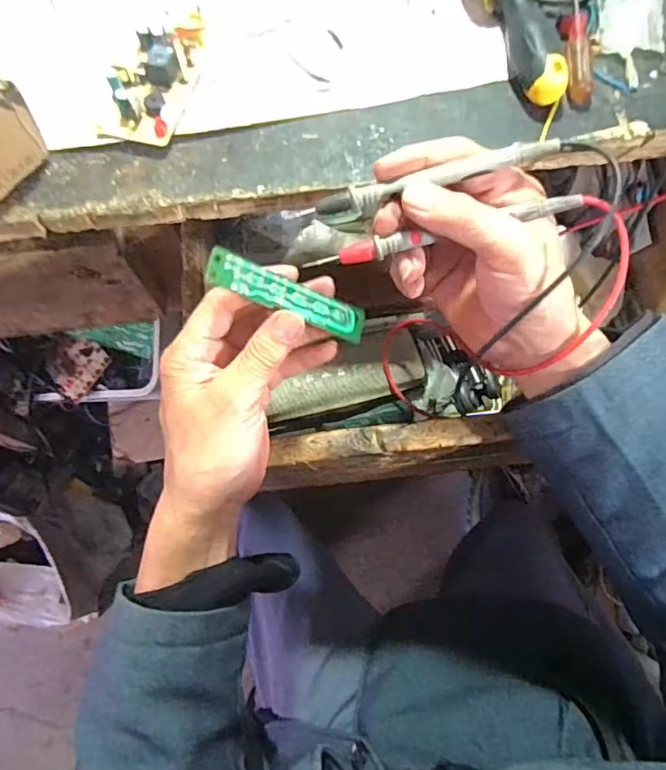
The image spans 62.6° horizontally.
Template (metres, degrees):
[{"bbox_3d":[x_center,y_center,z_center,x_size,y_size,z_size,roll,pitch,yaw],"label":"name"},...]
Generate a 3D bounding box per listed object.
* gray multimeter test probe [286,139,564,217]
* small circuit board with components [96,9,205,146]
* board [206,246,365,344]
[{"bbox_3d":[0.046,-0.107,0.285,0.142,0.008,0.014,-14,72,2],"label":"gray multimeter test probe"},{"bbox_3d":[-0.114,-0.201,0.354,0.044,0.022,0.097,14,72,4],"label":"small circuit board with components"},{"bbox_3d":[-0.024,-0.049,0.312,0.099,0.006,0.020,20,69,-30],"label":"board"}]

